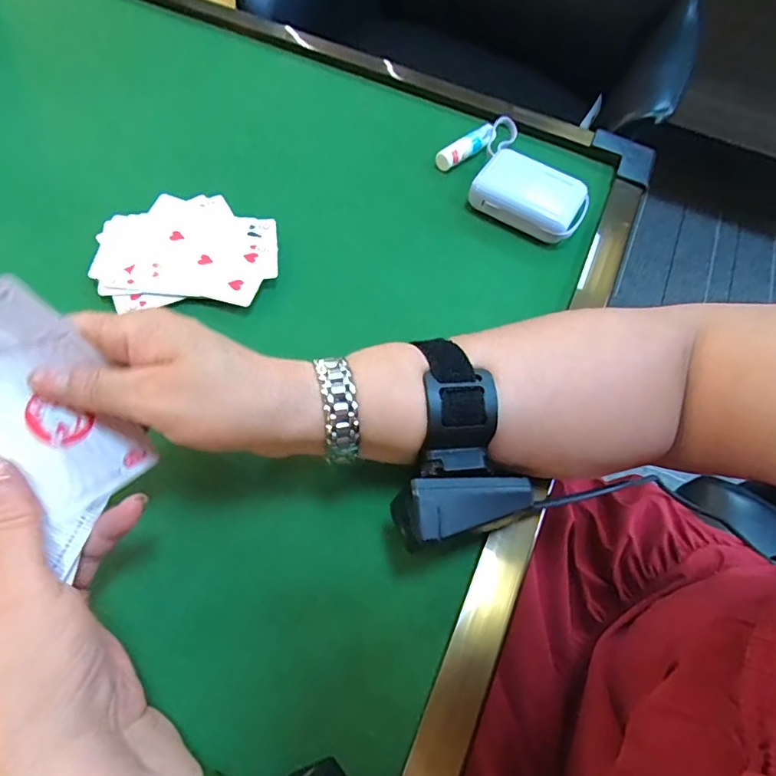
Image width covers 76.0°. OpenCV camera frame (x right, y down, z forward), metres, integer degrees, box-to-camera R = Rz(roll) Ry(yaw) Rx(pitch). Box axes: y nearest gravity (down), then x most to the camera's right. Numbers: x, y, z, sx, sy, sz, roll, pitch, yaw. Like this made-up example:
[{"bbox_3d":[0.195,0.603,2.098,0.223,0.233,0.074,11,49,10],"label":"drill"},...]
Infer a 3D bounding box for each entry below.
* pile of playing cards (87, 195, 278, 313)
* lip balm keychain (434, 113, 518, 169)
[{"bbox_3d":[-0.145,-0.103,0.361,0.123,0.009,0.106,-6,62,-7],"label":"pile of playing cards"},{"bbox_3d":[0.083,-0.215,0.439,0.036,0.016,0.084,41,66,17],"label":"lip balm keychain"}]

